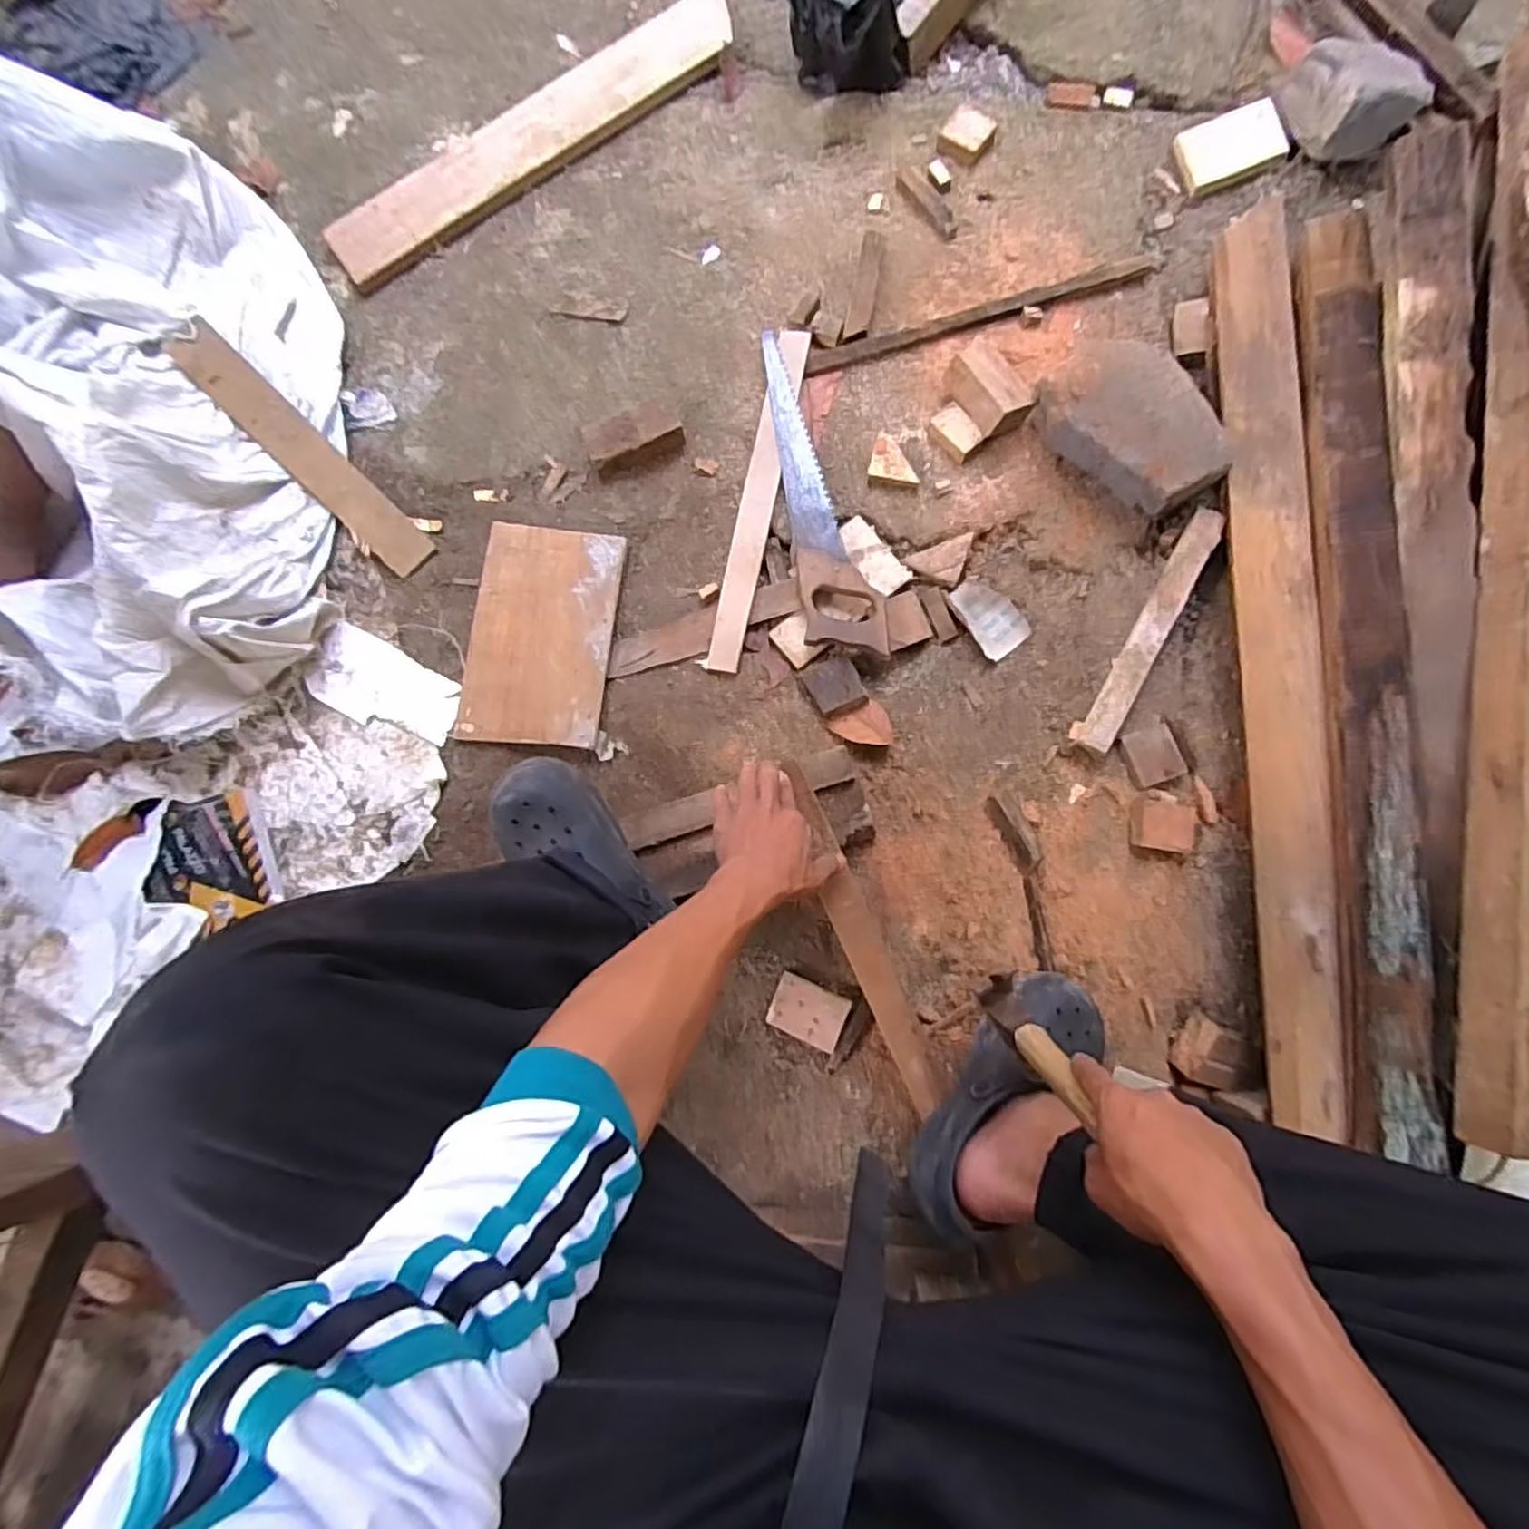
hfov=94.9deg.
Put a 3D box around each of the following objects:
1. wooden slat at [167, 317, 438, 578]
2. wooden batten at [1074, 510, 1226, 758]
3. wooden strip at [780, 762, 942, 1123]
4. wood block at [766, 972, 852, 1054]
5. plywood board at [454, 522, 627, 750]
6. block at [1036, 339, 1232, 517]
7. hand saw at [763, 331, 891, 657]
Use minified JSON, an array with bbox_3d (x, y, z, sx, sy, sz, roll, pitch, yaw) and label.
[{"bbox_3d":[-0.584,-0.397,0.885,0.426,0.011,0.061,44,81,3],"label":"wooden slat"},{"bbox_3d":[0.428,-0.150,0.780,0.033,0.034,0.302,28,85,9],"label":"wooden batten"},{"bbox_3d":[0.094,0.166,0.689,0.040,0.013,0.350,-22,85,2],"label":"wooden strip"},{"bbox_3d":[0.048,0.266,0.758,0.077,0.023,0.057,23,85,8],"label":"wood block"},{"bbox_3d":[-0.270,-0.157,0.846,0.170,0.016,0.264,7,82,6],"label":"plywood board"},{"bbox_3d":[0.414,-0.379,0.791,0.129,0.078,0.211,-45,80,-2],"label":"block"},{"bbox_3d":[0.072,-0.326,0.842,0.093,0.022,0.407,-8,81,4],"label":"hand saw"}]

